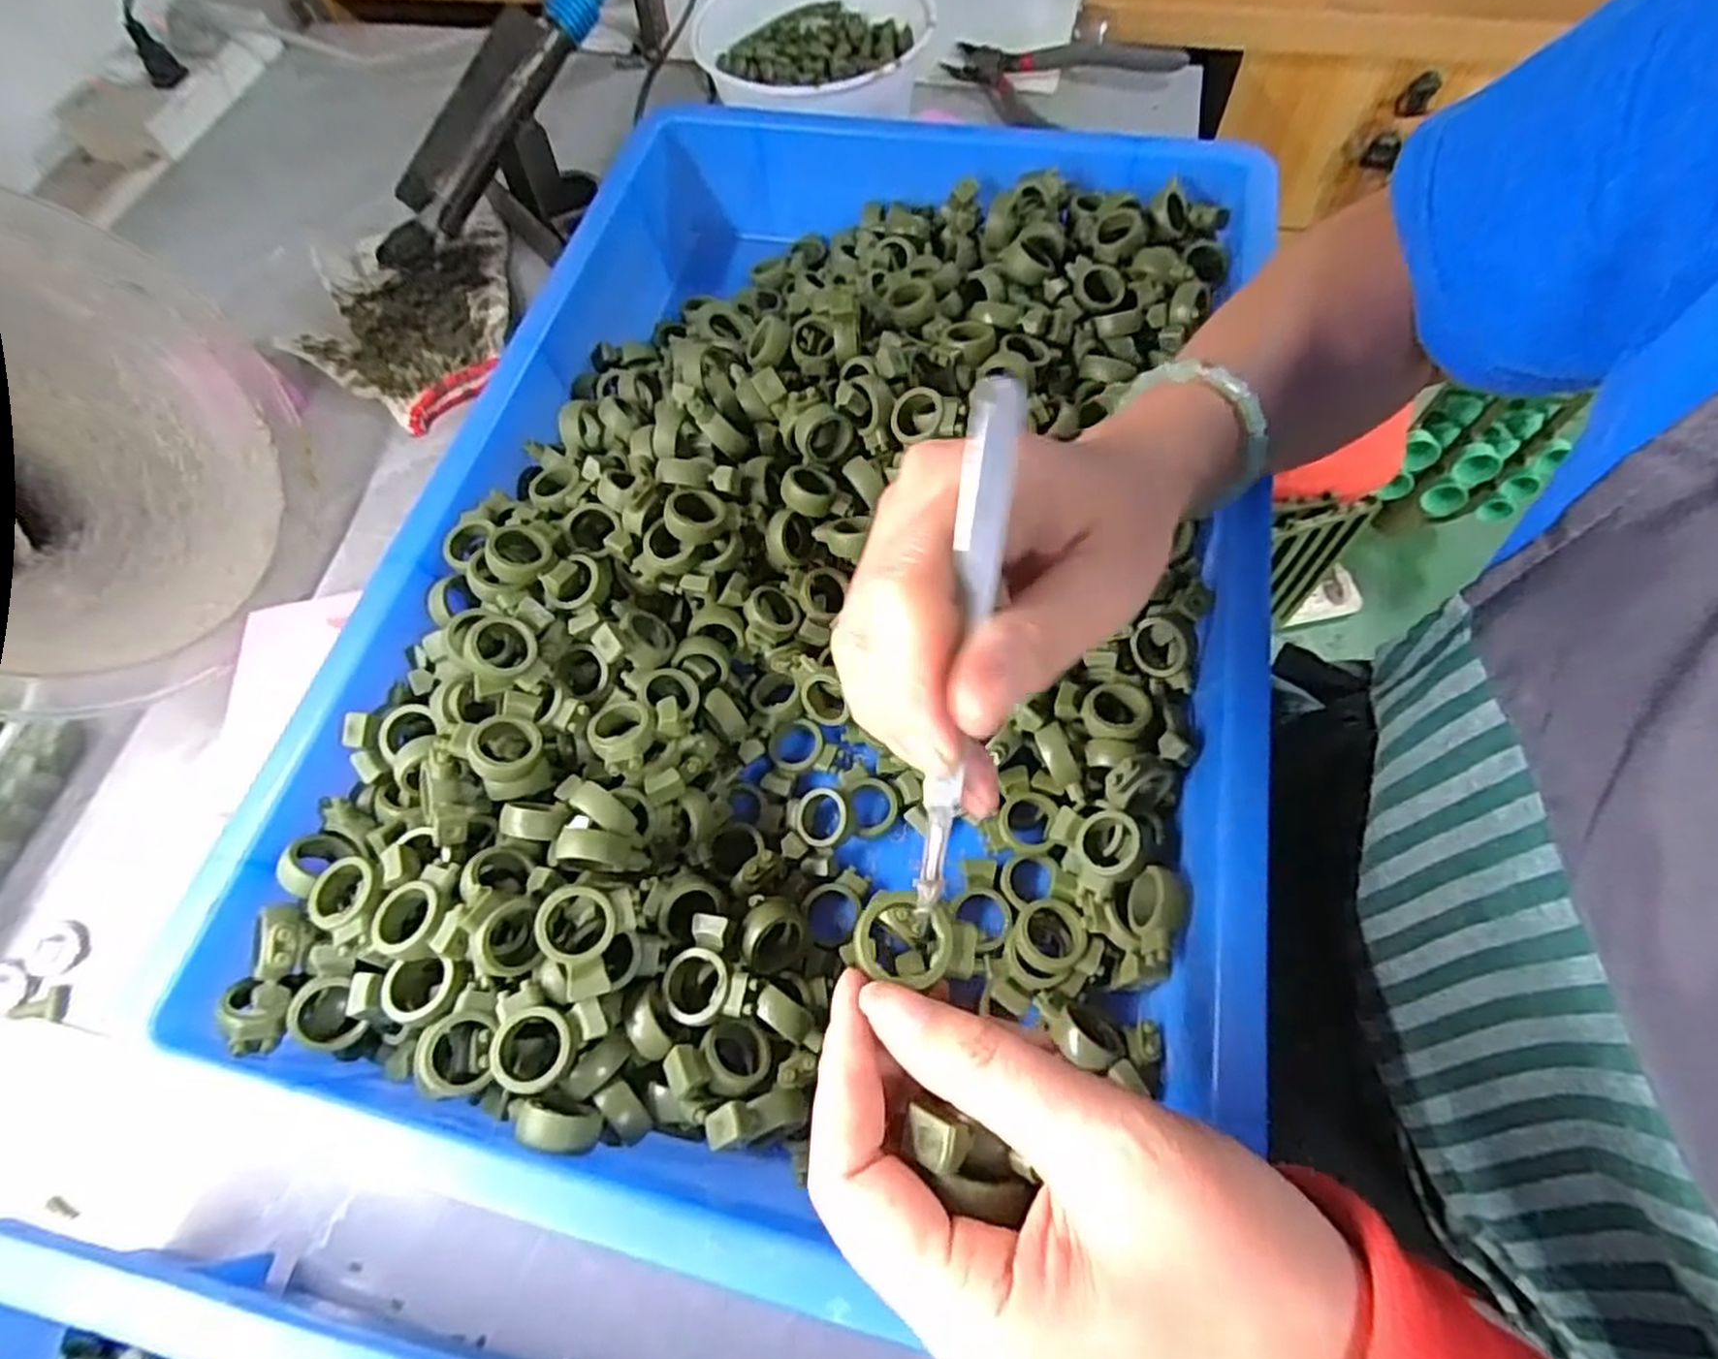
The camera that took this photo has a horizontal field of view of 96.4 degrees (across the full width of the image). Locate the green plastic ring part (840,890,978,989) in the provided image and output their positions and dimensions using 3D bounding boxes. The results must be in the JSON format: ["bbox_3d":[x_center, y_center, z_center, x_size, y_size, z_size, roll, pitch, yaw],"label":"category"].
[{"bbox_3d":[0.015,0.071,0.209,0.034,0.007,0.023,14,66,10],"label":"green plastic ring part"}]

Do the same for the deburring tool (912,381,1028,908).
[{"bbox_3d":[0.025,-0.002,0.185,0.010,0.132,0.006,8,22,7],"label":"deburring tool"}]

